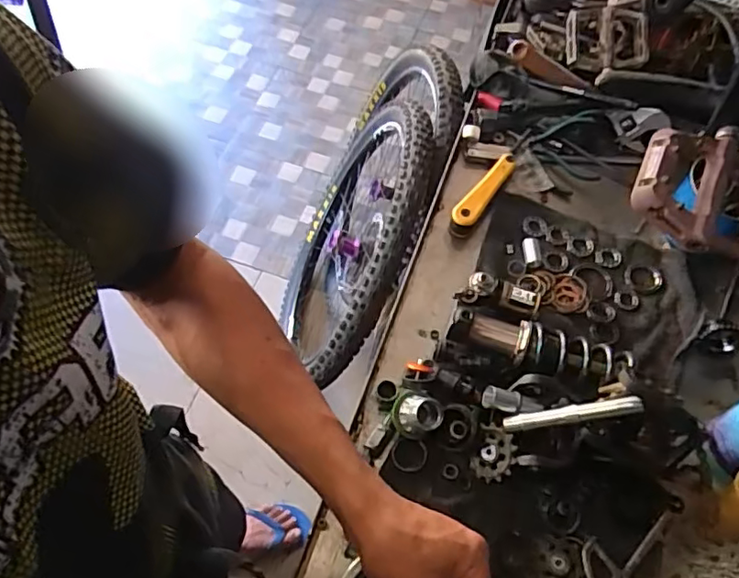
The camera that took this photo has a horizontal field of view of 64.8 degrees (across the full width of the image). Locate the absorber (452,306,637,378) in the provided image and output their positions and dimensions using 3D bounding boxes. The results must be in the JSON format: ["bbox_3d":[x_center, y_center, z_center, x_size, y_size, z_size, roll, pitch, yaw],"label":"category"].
[{"bbox_3d":[0.180,0.067,0.622,0.190,0.043,0.055,13,61,4],"label":"absorber"}]

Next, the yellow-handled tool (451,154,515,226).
[{"bbox_3d":[0.146,-0.121,0.737,0.027,0.034,0.126,35,65,15],"label":"yellow-handled tool"}]

